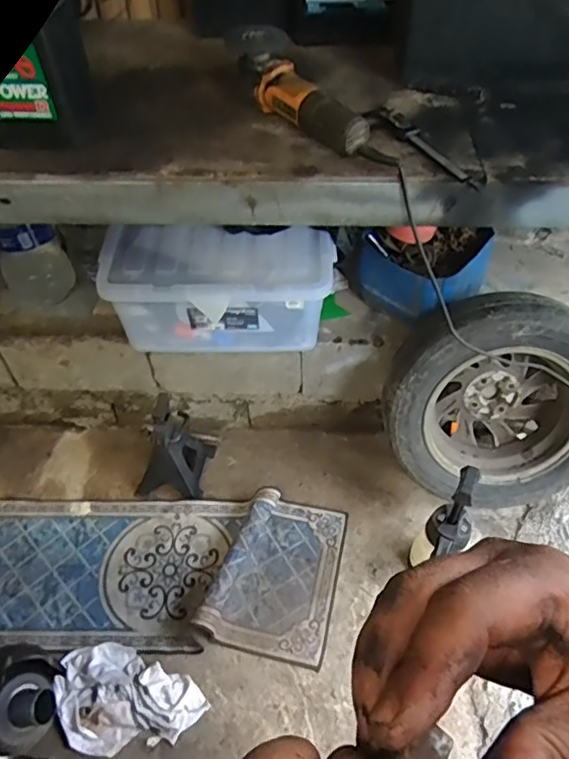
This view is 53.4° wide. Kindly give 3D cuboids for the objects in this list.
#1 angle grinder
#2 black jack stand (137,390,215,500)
[{"bbox_3d":[0.013,-0.435,0.845,0.082,0.089,0.285,-26,54,-19],"label":"angle grinder"},{"bbox_3d":[-0.309,0.171,1.539,0.180,0.235,0.211,7,51,7],"label":"black jack stand"}]

